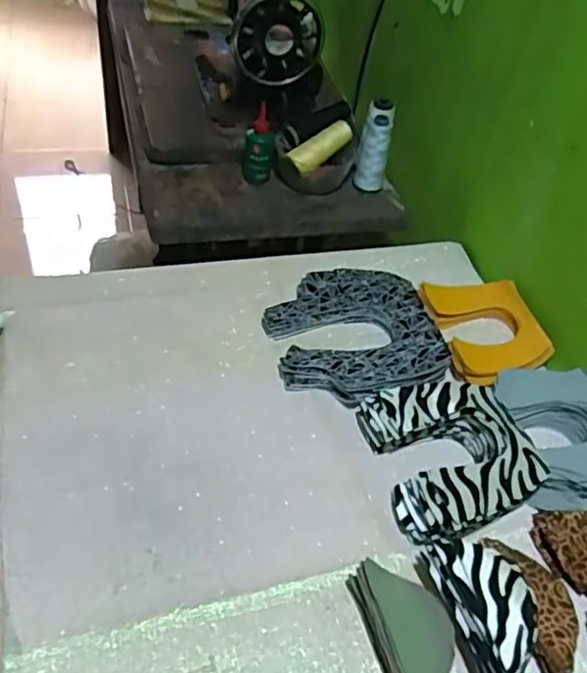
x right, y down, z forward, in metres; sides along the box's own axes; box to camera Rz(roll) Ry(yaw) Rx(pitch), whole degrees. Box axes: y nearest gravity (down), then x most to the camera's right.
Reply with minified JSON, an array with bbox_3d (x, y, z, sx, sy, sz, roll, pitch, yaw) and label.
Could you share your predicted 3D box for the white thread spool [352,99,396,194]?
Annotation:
[{"bbox_3d":[0.122,-0.285,0.987,0.048,0.116,0.050,12,45,2],"label":"white thread spool"}]

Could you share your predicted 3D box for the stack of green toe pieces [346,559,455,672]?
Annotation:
[{"bbox_3d":[0.089,0.235,0.505,0.055,0.048,0.118,-3,46,-13],"label":"stack of green toe pieces"}]

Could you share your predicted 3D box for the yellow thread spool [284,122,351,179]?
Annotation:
[{"bbox_3d":[0.043,-0.283,0.978,0.115,0.038,0.035,-36,57,-8],"label":"yellow thread spool"}]

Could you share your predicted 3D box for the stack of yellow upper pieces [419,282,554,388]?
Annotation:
[{"bbox_3d":[0.230,-0.008,0.778,0.125,0.031,0.158,-2,46,-12],"label":"stack of yellow upper pieces"}]

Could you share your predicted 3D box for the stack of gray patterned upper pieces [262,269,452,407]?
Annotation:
[{"bbox_3d":[0.071,-0.003,0.750,0.187,0.033,0.195,-6,47,-16],"label":"stack of gray patterned upper pieces"}]

